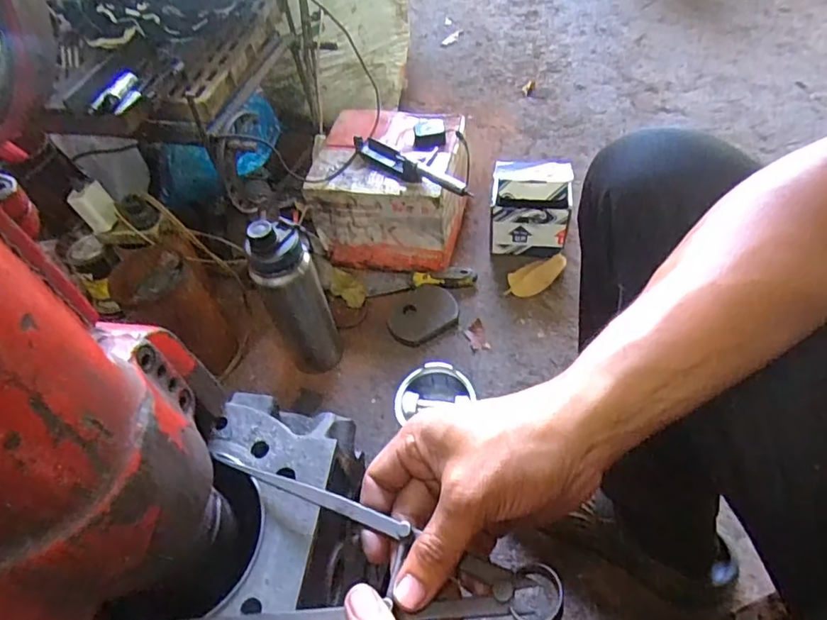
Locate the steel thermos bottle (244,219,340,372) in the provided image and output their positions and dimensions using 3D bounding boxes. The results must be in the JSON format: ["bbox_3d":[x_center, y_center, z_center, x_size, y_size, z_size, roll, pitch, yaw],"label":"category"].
[{"bbox_3d":[-0.165,-0.021,0.759,0.080,0.257,0.087,-21,55,-12],"label":"steel thermos bottle"}]

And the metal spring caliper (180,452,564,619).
[{"bbox_3d":[-0.032,0.134,0.286,0.209,0.021,0.094,2,52,23],"label":"metal spring caliper"}]

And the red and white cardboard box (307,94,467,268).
[{"bbox_3d":[-0.030,-0.206,0.941,0.221,0.176,0.220,8,54,9],"label":"red and white cardboard box"}]

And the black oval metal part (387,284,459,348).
[{"bbox_3d":[0.013,0.006,0.889,0.118,0.007,0.094,-32,58,-19],"label":"black oval metal part"}]

